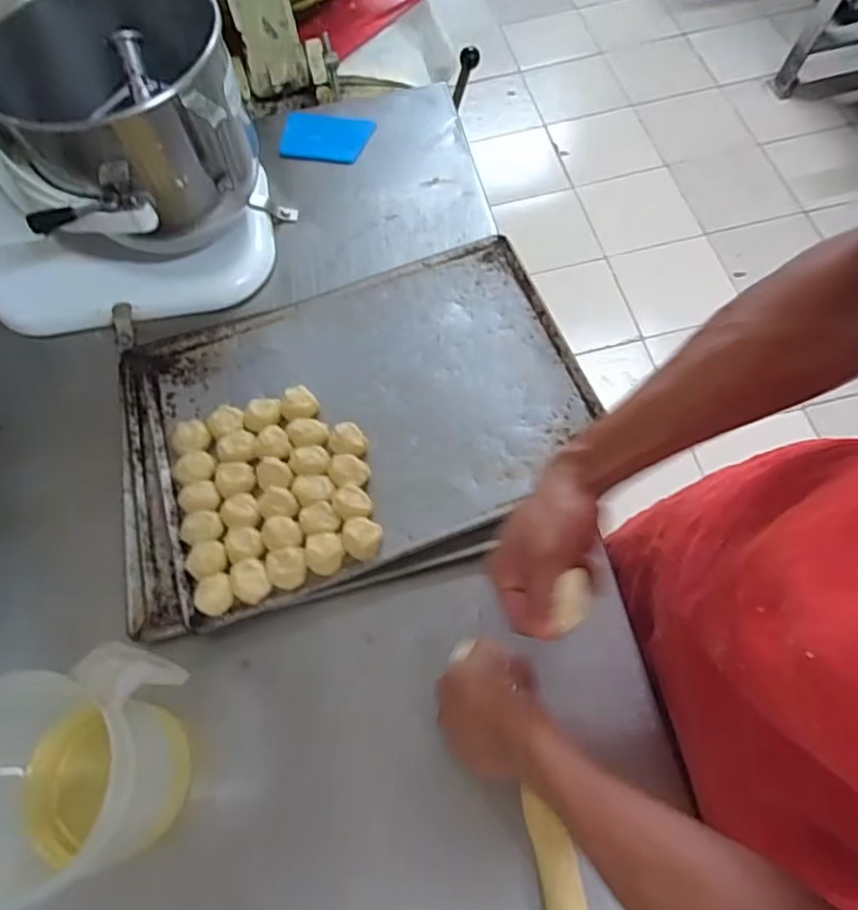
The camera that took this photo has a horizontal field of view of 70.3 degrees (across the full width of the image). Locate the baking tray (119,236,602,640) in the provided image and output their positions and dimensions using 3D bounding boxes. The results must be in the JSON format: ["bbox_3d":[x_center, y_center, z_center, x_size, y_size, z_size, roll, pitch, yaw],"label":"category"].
[{"bbox_3d":[-0.085,-0.041,0.643,0.475,0.032,0.347,-16,65,-2],"label":"baking tray"}]

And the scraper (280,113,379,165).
[{"bbox_3d":[-0.150,-0.451,0.860,0.128,0.010,0.094,11,67,10],"label":"scraper"}]

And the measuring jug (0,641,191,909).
[{"bbox_3d":[-0.267,0.234,0.461,0.146,0.167,0.145,-8,65,3],"label":"measuring jug"}]

